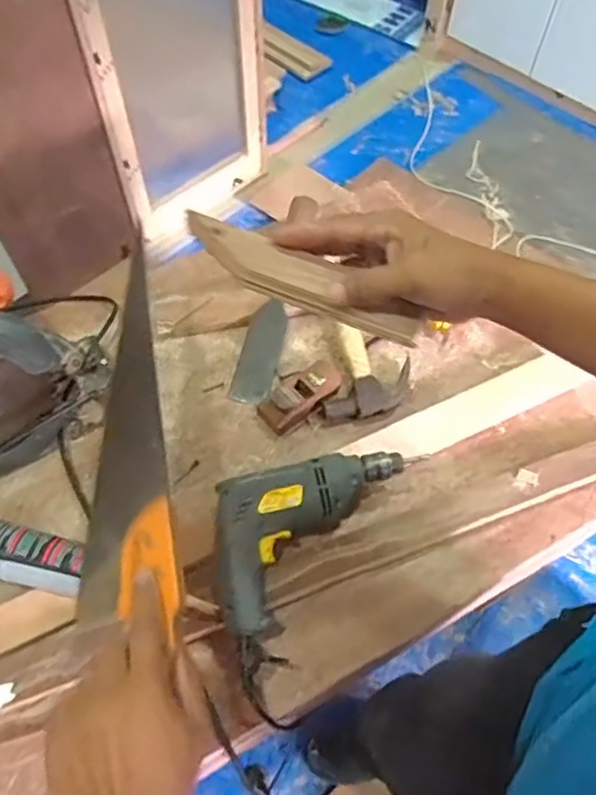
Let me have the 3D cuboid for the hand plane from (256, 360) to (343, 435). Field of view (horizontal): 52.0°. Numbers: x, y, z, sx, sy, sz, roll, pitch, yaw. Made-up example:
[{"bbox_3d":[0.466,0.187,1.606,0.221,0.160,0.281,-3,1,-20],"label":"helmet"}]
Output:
[{"bbox_3d":[0.003,-0.014,0.776,0.122,0.050,0.061,-38,68,-20],"label":"hand plane"}]

